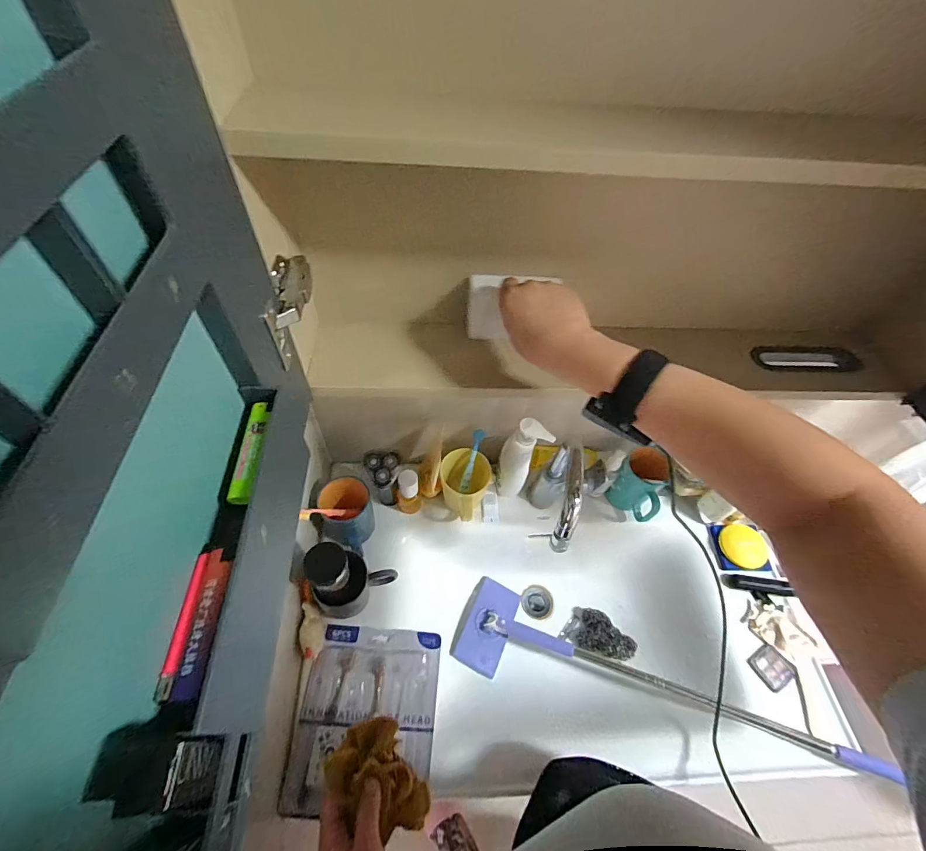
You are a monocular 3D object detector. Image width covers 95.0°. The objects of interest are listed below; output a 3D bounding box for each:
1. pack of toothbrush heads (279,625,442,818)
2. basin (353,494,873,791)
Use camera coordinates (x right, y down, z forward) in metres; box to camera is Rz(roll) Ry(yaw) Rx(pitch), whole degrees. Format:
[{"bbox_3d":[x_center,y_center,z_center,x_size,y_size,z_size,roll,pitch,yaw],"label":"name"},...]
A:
[{"bbox_3d":[-0.130,0.394,0.585,0.183,0.029,0.212,4,55,-1],"label":"pack of toothbrush heads"},{"bbox_3d":[0.129,0.344,0.729,0.553,0.180,0.406,-4,55,-7],"label":"basin"}]

